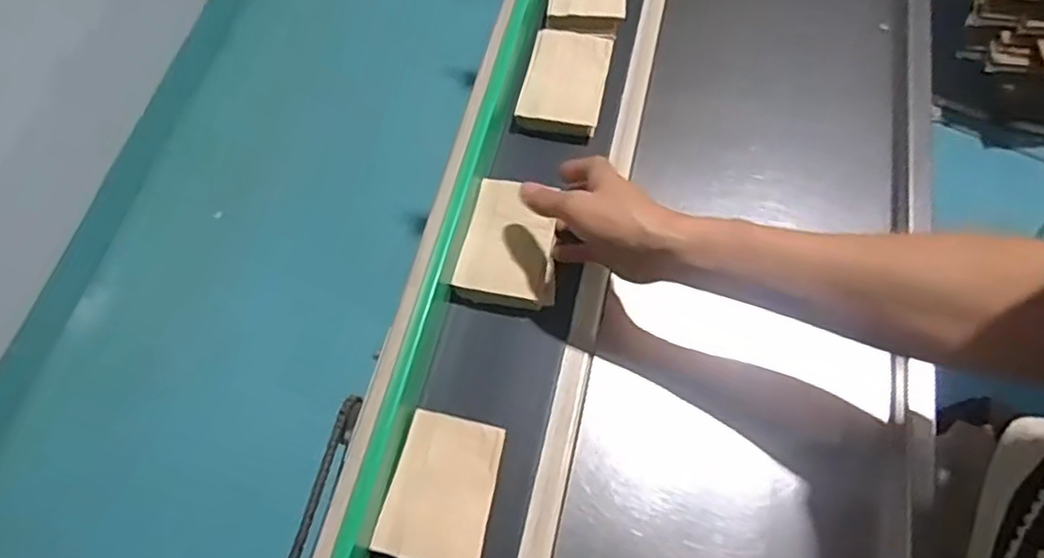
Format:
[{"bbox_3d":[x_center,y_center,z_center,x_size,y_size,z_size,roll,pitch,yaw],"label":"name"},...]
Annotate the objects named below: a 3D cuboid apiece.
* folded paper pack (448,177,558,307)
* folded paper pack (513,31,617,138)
[{"bbox_3d":[-0.008,-0.029,0.539,0.077,0.024,0.099,9,67,5],"label":"folded paper pack"},{"bbox_3d":[0.041,-0.184,0.610,0.074,0.028,0.105,9,69,8],"label":"folded paper pack"}]

